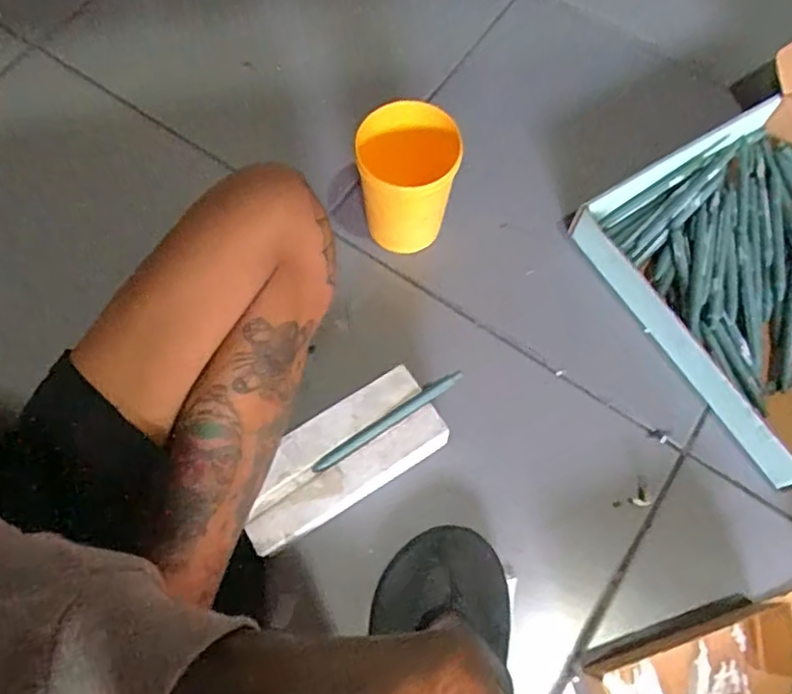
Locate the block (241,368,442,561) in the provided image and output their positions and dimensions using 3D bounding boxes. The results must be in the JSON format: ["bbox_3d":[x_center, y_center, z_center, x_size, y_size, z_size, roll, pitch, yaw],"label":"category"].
[{"bbox_3d":[-0.048,0.097,0.540,0.179,0.044,0.080,-31,73,-12],"label":"block"}]

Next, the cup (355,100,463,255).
[{"bbox_3d":[0.010,-0.148,0.584,0.088,0.132,0.075,-11,70,-5],"label":"cup"}]

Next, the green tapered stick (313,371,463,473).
[{"bbox_3d":[-0.005,0.062,0.536,0.146,0.007,0.013,-33,73,-12],"label":"green tapered stick"}]

